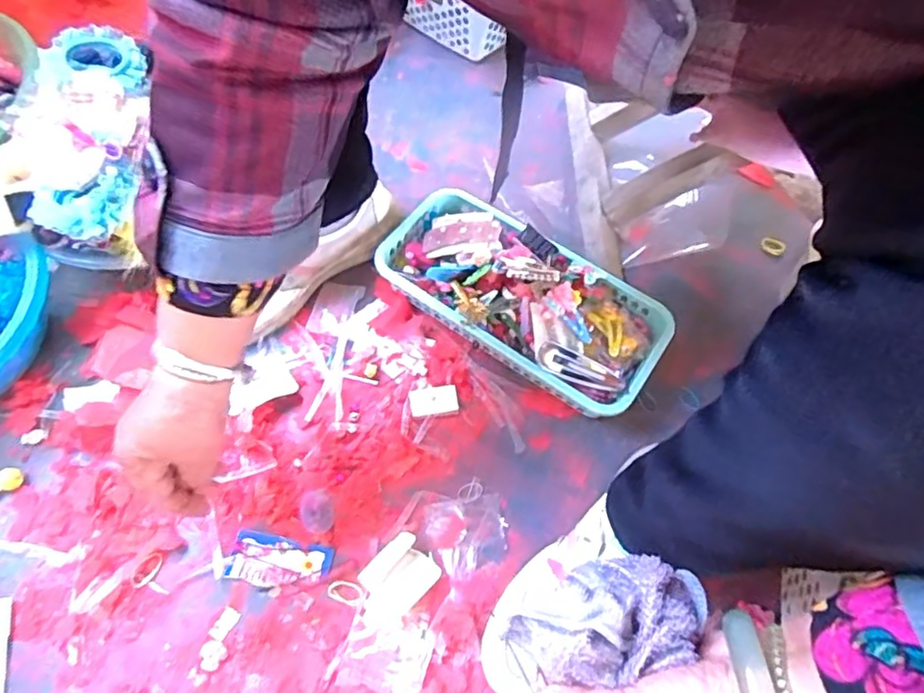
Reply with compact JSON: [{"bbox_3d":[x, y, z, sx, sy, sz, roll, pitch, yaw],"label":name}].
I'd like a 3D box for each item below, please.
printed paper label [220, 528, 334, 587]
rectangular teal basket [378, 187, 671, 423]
[{"bbox_3d":[-0.145,0.171,0.486,0.079,0.004,0.037,10,63,3],"label":"printed paper label"},{"bbox_3d":[0.057,-0.050,0.570,0.267,0.067,0.132,32,66,14],"label":"rectangular teal basket"}]

